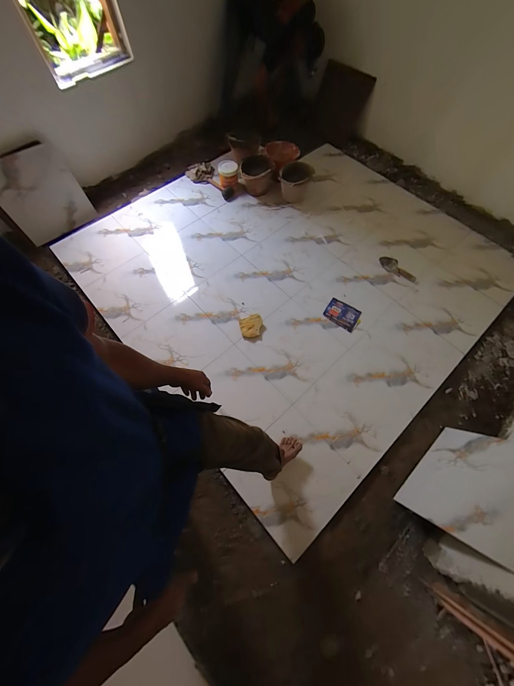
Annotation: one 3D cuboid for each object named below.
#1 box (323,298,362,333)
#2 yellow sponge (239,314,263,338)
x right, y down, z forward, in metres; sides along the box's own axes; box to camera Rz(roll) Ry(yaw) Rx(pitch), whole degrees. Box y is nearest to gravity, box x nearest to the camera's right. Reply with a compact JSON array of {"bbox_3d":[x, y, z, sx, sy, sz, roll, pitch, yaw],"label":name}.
[{"bbox_3d":[0.556,-0.189,1.668,0.215,0.021,0.164,34,70,12],"label":"box"},{"bbox_3d":[-0.033,-0.101,1.577,0.139,0.044,0.135,-10,67,-6],"label":"yellow sponge"}]

